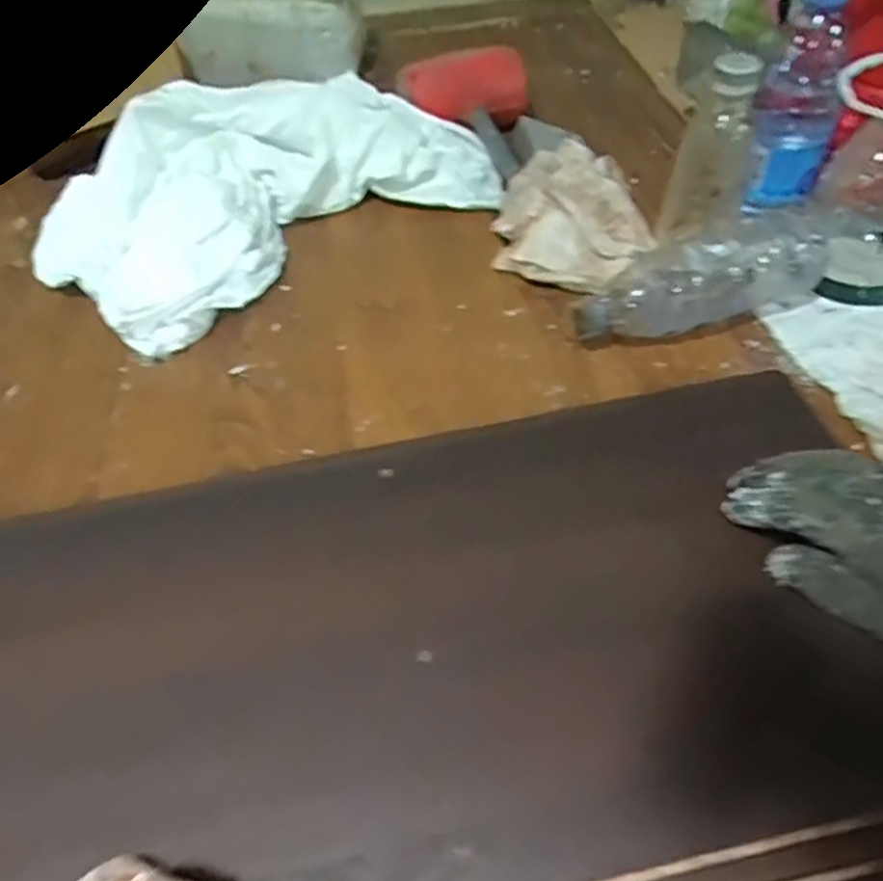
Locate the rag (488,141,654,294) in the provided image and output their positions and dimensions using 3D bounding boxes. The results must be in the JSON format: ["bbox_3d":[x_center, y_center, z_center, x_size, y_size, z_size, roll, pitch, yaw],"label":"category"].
[{"bbox_3d":[0.113,-0.195,0.617,0.141,0.051,0.136,27,59,24],"label":"rag"}]

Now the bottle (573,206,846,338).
[{"bbox_3d":[0.197,-0.121,0.543,0.196,0.070,0.068,-24,54,-13],"label":"bottle"}]

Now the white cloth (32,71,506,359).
[{"bbox_3d":[-0.158,-0.241,0.653,0.407,0.092,0.232,-28,54,-16],"label":"white cloth"}]

